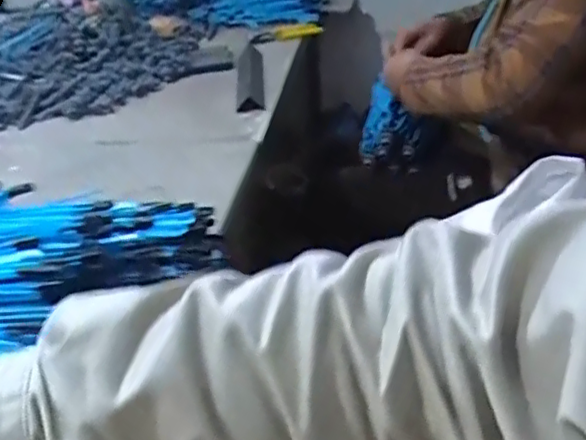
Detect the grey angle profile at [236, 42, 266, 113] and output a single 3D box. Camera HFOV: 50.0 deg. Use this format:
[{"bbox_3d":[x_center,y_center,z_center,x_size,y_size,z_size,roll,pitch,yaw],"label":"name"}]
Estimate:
[{"bbox_3d":[-0.072,-0.242,1.055,0.047,0.036,0.275,-5,30,-1],"label":"grey angle profile"}]

